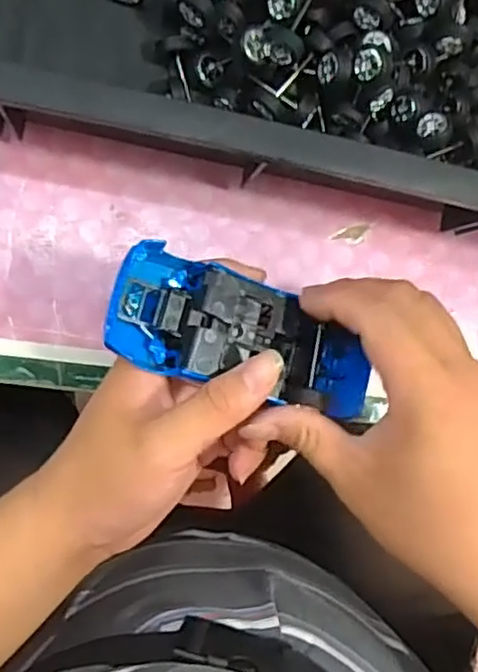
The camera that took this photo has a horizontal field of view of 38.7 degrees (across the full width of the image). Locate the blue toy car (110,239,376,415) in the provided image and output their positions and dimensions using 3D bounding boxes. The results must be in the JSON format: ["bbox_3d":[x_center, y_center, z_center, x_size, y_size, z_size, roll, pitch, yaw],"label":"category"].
[{"bbox_3d":[0.010,0.003,0.317,0.140,0.033,0.050,20,84,-26],"label":"blue toy car"}]

